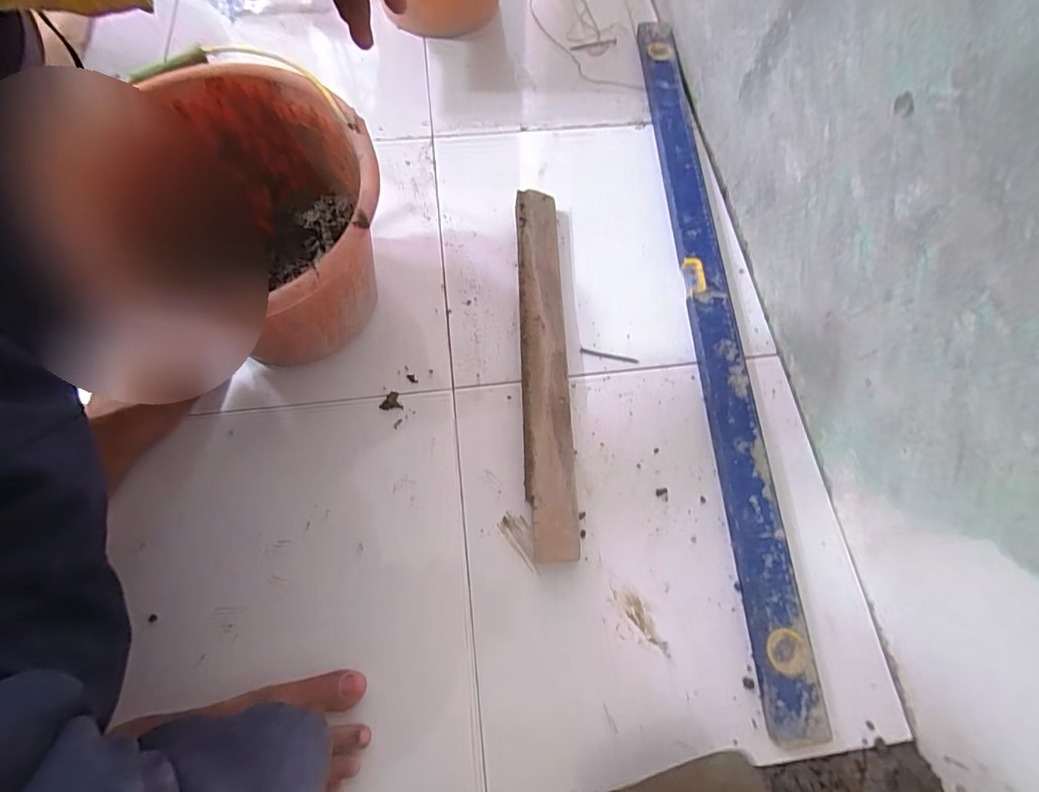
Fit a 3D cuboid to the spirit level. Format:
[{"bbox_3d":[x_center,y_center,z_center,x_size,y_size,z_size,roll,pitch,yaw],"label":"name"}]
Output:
[{"bbox_3d":[0.239,-0.135,0.615,0.063,0.025,0.951,-1,68,-2],"label":"spirit level"}]

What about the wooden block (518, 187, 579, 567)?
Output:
[{"bbox_3d":[0.028,-0.046,0.566,0.052,0.040,0.450,-1,68,-2],"label":"wooden block"}]

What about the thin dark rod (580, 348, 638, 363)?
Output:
[{"bbox_3d":[0.109,-0.049,0.591,0.071,0.005,0.007,10,68,2],"label":"thin dark rod"}]

